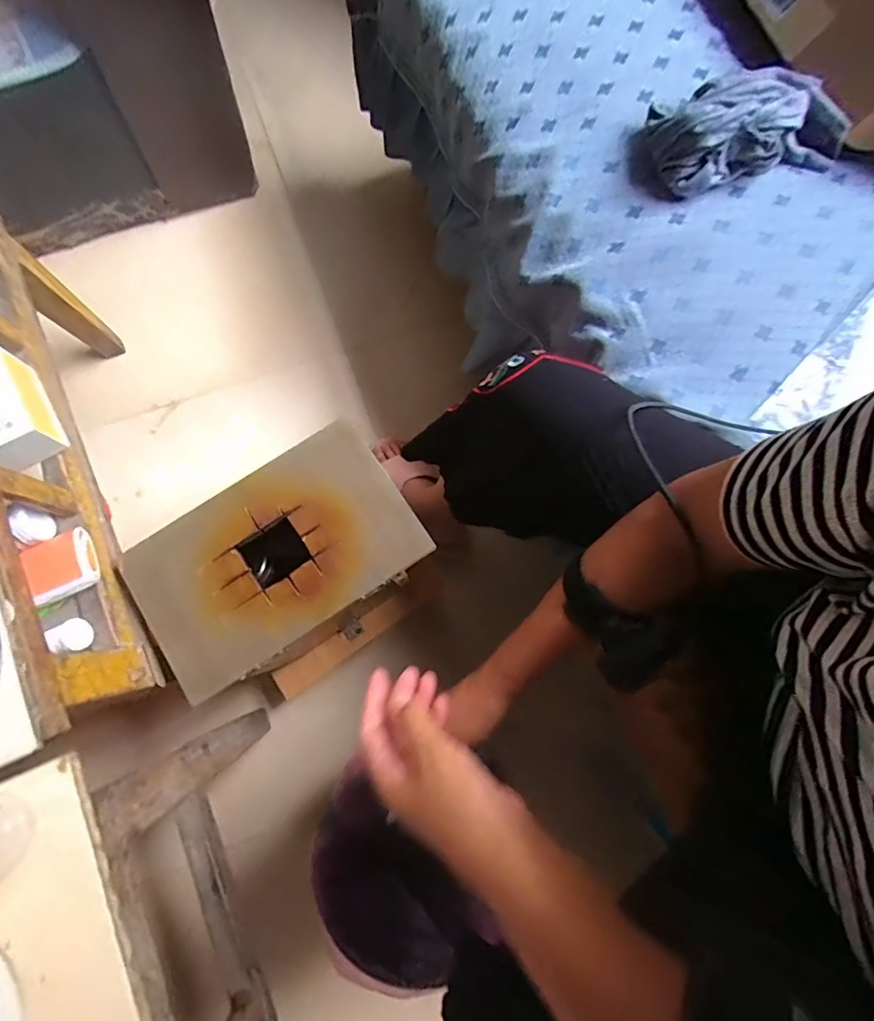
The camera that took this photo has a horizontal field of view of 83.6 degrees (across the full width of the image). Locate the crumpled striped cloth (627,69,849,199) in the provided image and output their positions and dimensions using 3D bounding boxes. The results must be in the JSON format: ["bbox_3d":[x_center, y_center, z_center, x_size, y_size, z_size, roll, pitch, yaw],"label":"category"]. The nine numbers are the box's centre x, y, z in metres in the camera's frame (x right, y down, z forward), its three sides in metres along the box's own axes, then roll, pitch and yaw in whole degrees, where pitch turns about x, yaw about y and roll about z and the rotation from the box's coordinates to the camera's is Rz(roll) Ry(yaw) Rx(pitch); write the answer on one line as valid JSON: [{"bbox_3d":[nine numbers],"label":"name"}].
[{"bbox_3d":[0.332,-0.424,0.537,0.221,0.059,0.106,-13,76,-5],"label":"crumpled striped cloth"}]

